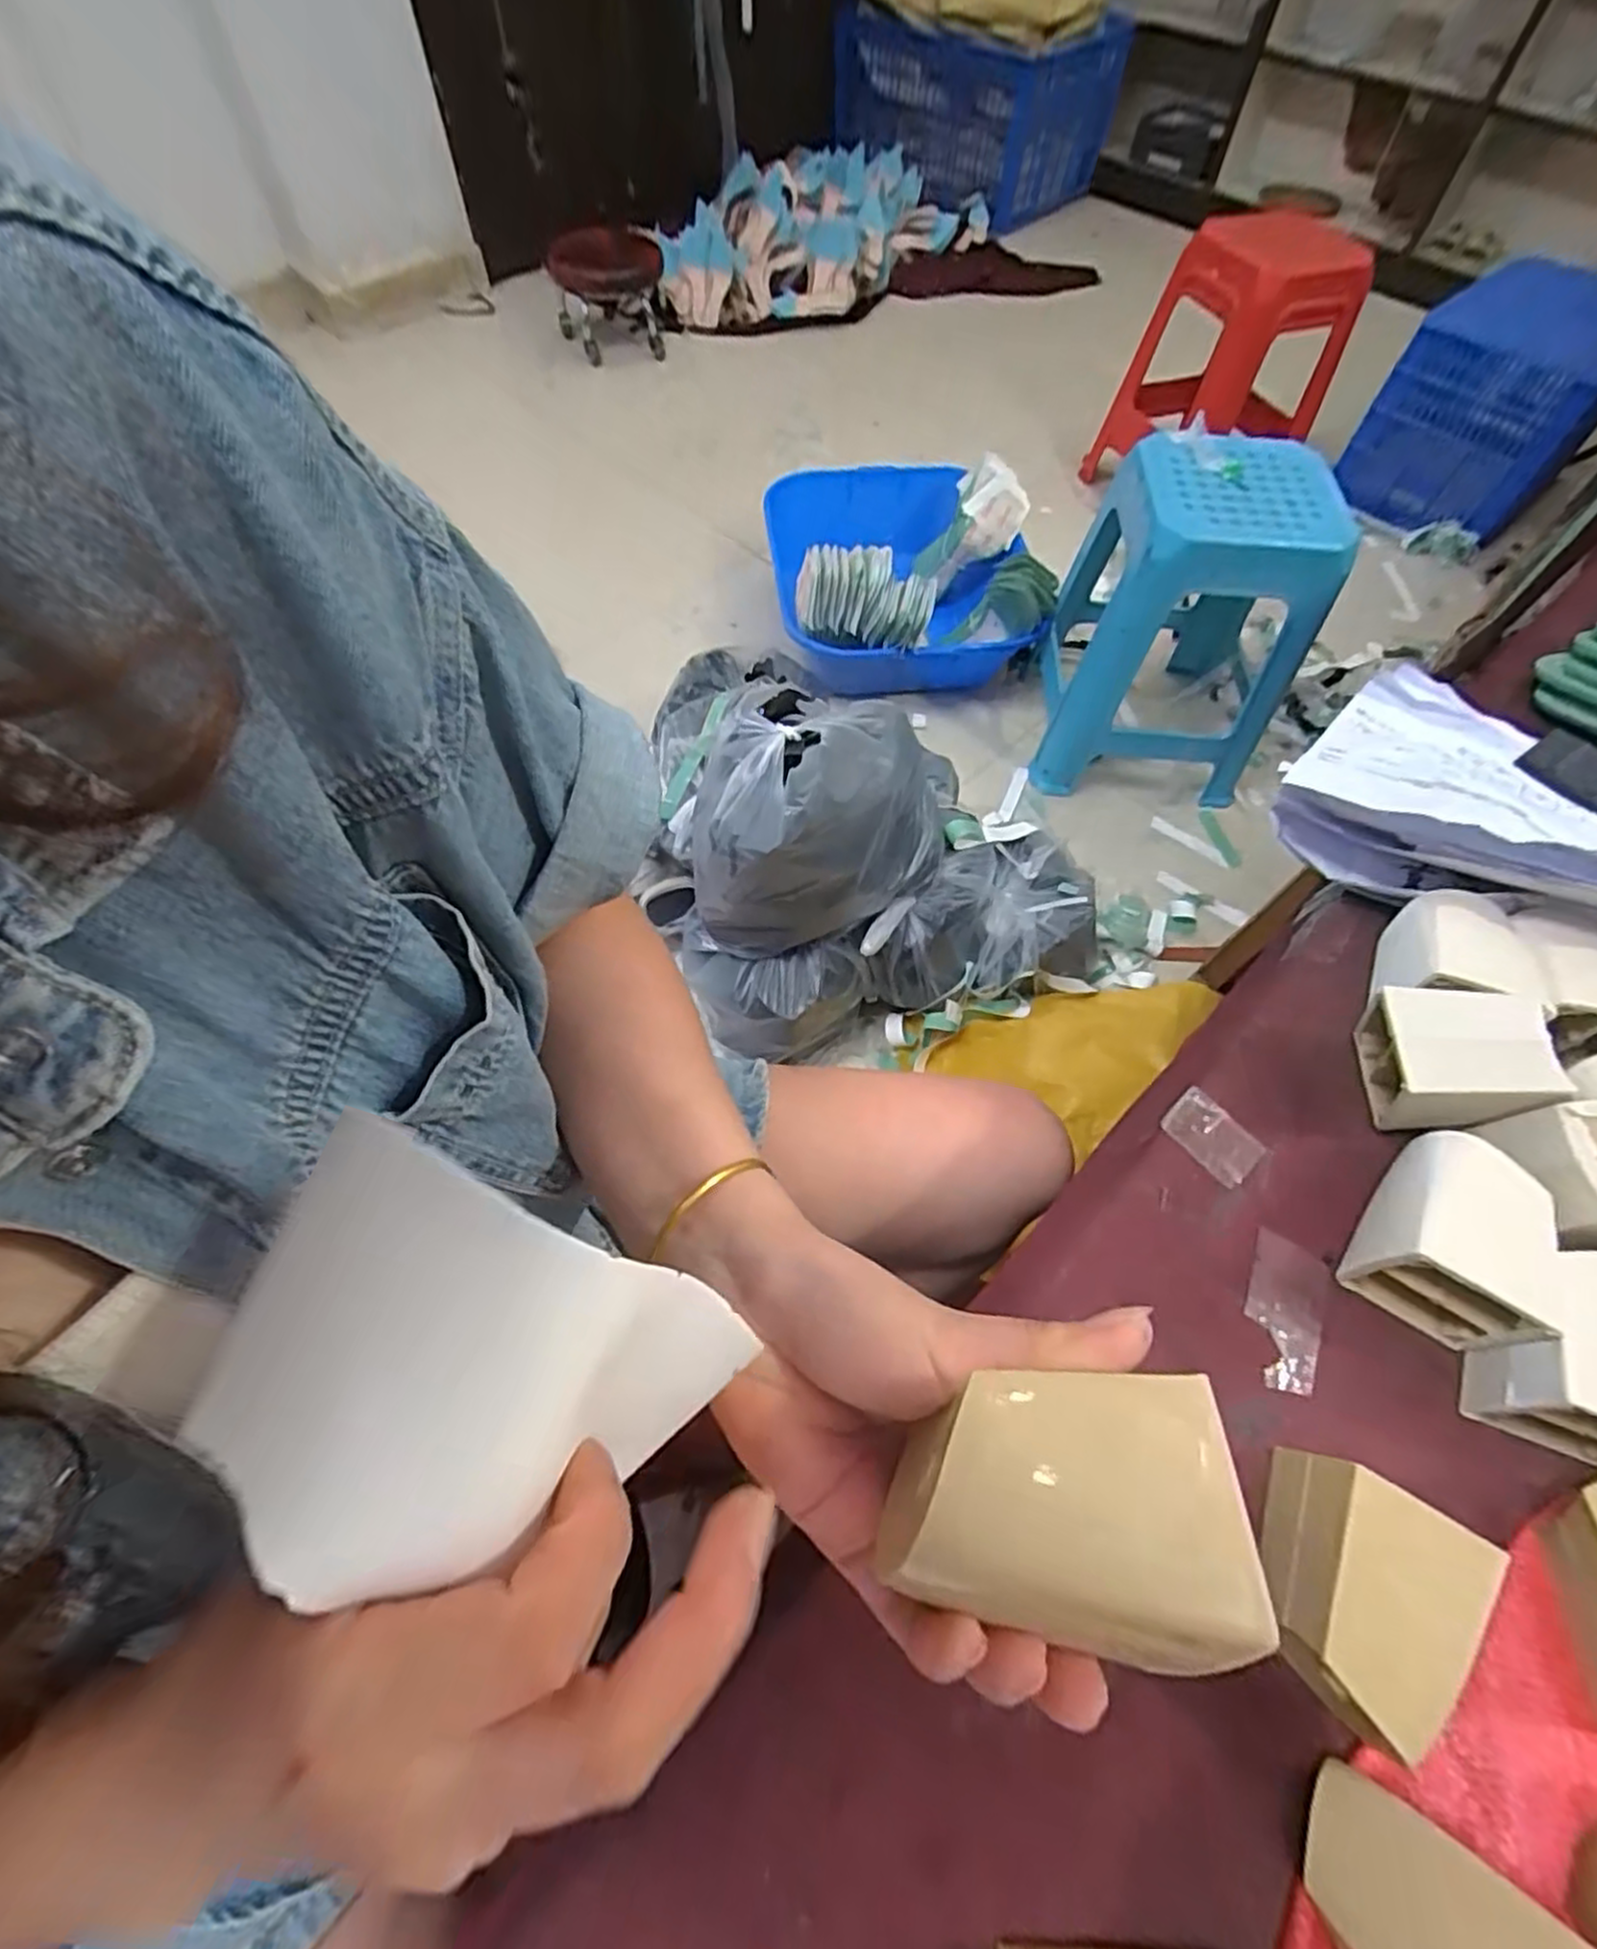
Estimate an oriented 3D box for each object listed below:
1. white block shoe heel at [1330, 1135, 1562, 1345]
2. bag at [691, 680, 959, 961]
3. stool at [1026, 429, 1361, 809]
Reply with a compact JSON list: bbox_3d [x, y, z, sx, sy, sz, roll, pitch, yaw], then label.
[{"bbox_3d":[0.296,0.116,0.346,0.064,0.056,0.077,31,64,15],"label":"white block shoe heel"},{"bbox_3d":[0.032,-0.196,0.969,0.290,0.251,0.289,13,61,6],"label":"bag"},{"bbox_3d":[0.661,-0.613,1.327,0.371,0.482,0.347,6,61,2],"label":"stool"}]

